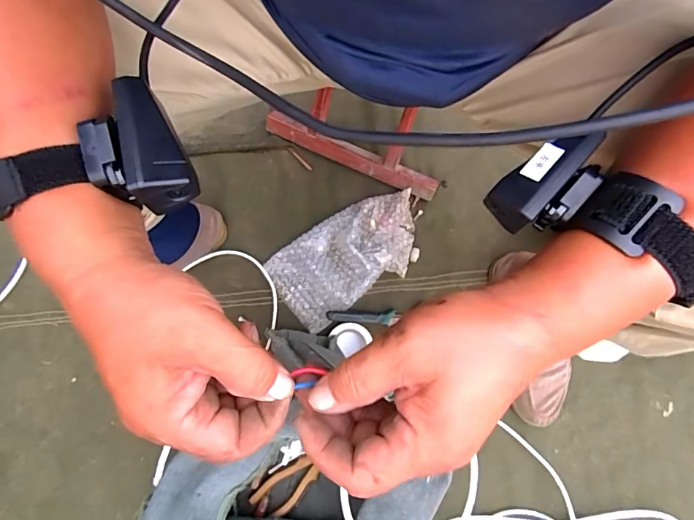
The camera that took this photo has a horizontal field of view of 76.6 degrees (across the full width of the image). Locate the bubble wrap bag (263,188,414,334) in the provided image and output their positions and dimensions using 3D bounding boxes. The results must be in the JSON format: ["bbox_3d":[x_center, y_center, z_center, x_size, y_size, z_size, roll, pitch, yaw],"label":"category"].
[{"bbox_3d":[0.005,-0.009,0.715,0.256,0.039,0.140,-32,76,-7],"label":"bubble wrap bag"}]

